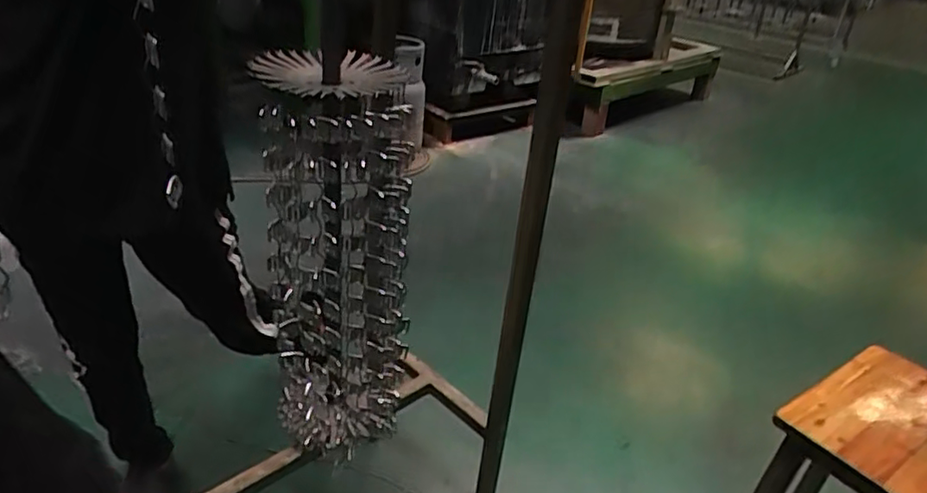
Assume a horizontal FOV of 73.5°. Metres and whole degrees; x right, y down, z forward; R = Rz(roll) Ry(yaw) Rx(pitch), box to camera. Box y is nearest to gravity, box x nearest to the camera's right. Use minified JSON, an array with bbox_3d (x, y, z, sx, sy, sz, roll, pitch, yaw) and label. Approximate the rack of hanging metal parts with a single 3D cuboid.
[{"bbox_3d":[-0.181,0.034,0.954,0.203,0.597,0.214,7,30,3],"label":"rack of hanging metal parts"}]

